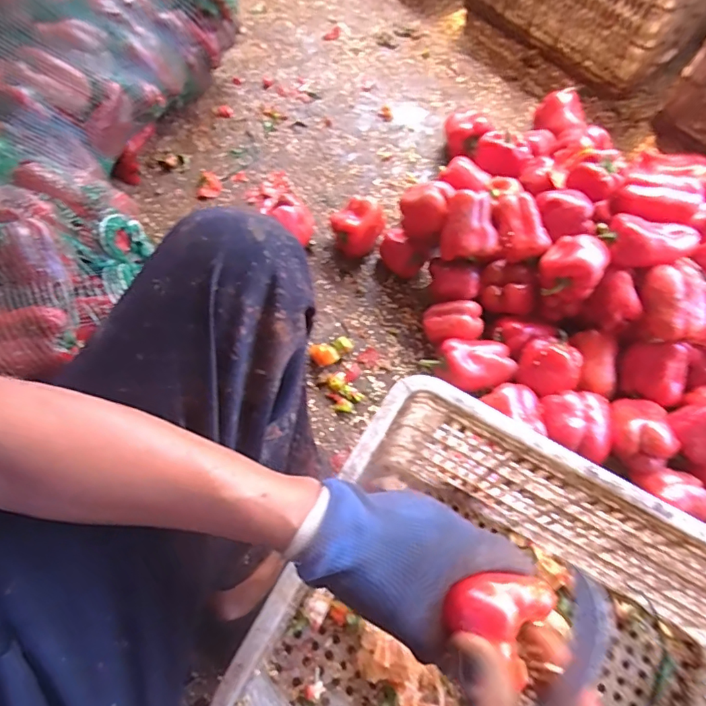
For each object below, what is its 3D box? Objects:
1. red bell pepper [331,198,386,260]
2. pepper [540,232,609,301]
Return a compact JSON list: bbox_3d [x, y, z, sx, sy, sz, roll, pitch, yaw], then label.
[{"bbox_3d":[0.009,-0.219,0.882,0.095,0.082,0.089,1,65,-3],"label":"red bell pepper"},{"bbox_3d":[0.321,-0.127,0.728,0.080,0.067,0.074,23,66,7],"label":"pepper"}]

